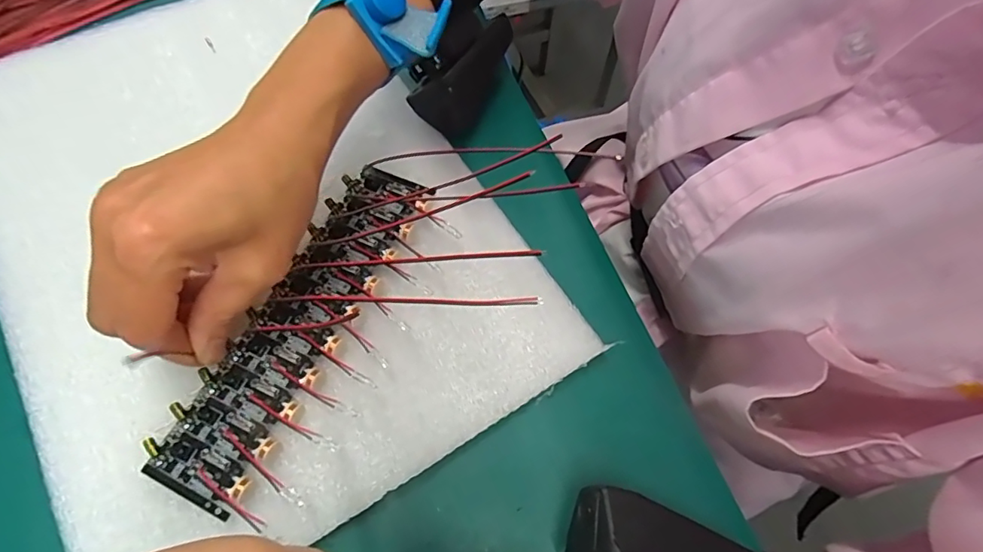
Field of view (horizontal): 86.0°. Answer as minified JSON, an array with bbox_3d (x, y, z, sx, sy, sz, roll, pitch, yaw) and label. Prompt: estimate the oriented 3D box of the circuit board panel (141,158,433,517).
[{"bbox_3d":[-0.082,0.017,0.232,0.043,0.006,0.161,24,66,10],"label":"circuit board panel"}]

